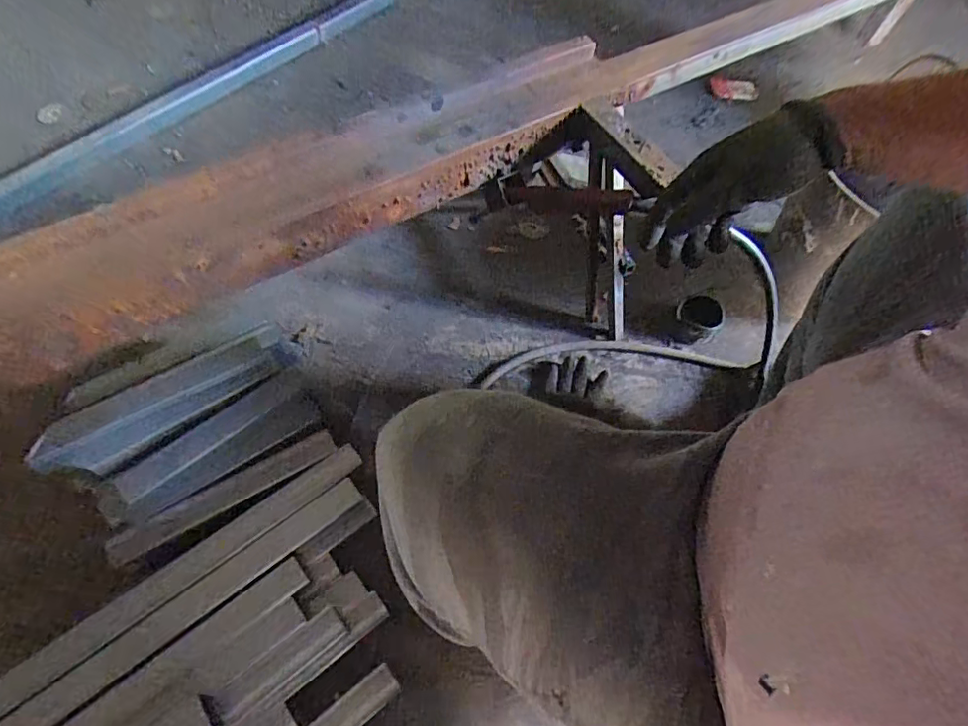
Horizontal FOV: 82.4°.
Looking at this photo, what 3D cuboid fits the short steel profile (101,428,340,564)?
[{"bbox_3d":[-0.345,0.172,0.745,0.295,0.023,0.038,-27,65,-18],"label":"short steel profile"}]

